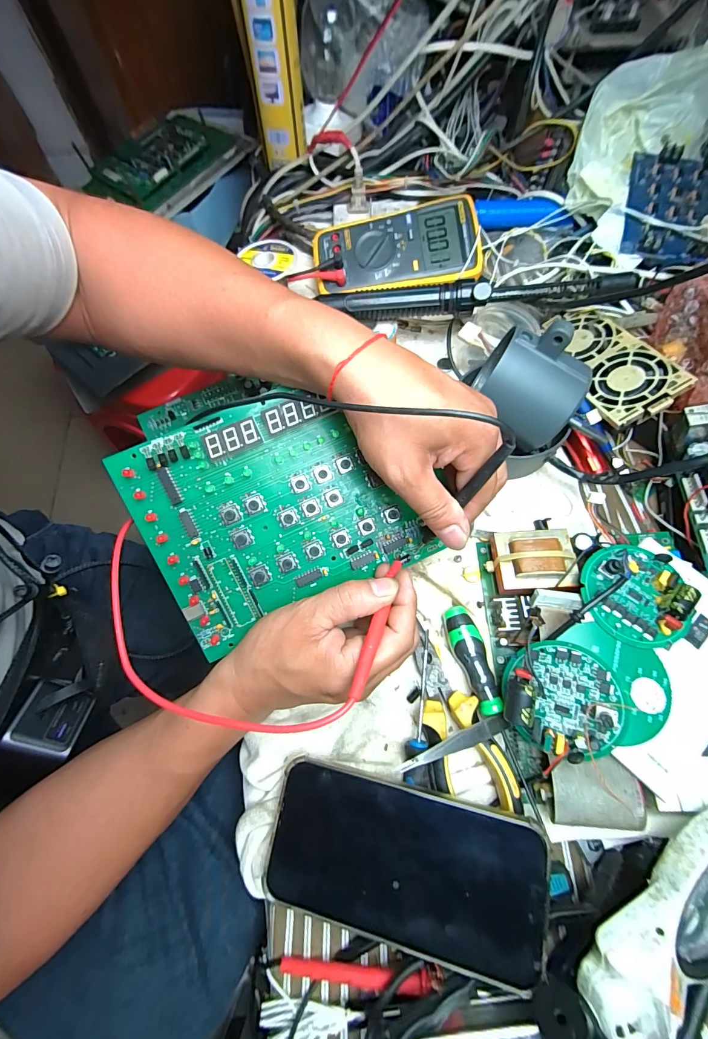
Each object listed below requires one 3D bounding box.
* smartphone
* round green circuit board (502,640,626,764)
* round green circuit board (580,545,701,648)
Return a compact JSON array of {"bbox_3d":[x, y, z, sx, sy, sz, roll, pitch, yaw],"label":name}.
[{"bbox_3d":[0.028,0.207,0.226,0.160,0.006,0.080,9,73,12],"label":"smartphone"},{"bbox_3d":[0.135,0.118,0.244,0.068,0.017,0.068,-5,74,18],"label":"round green circuit board"},{"bbox_3d":[0.193,0.051,0.258,0.064,0.020,0.068,-1,69,1],"label":"round green circuit board"}]

